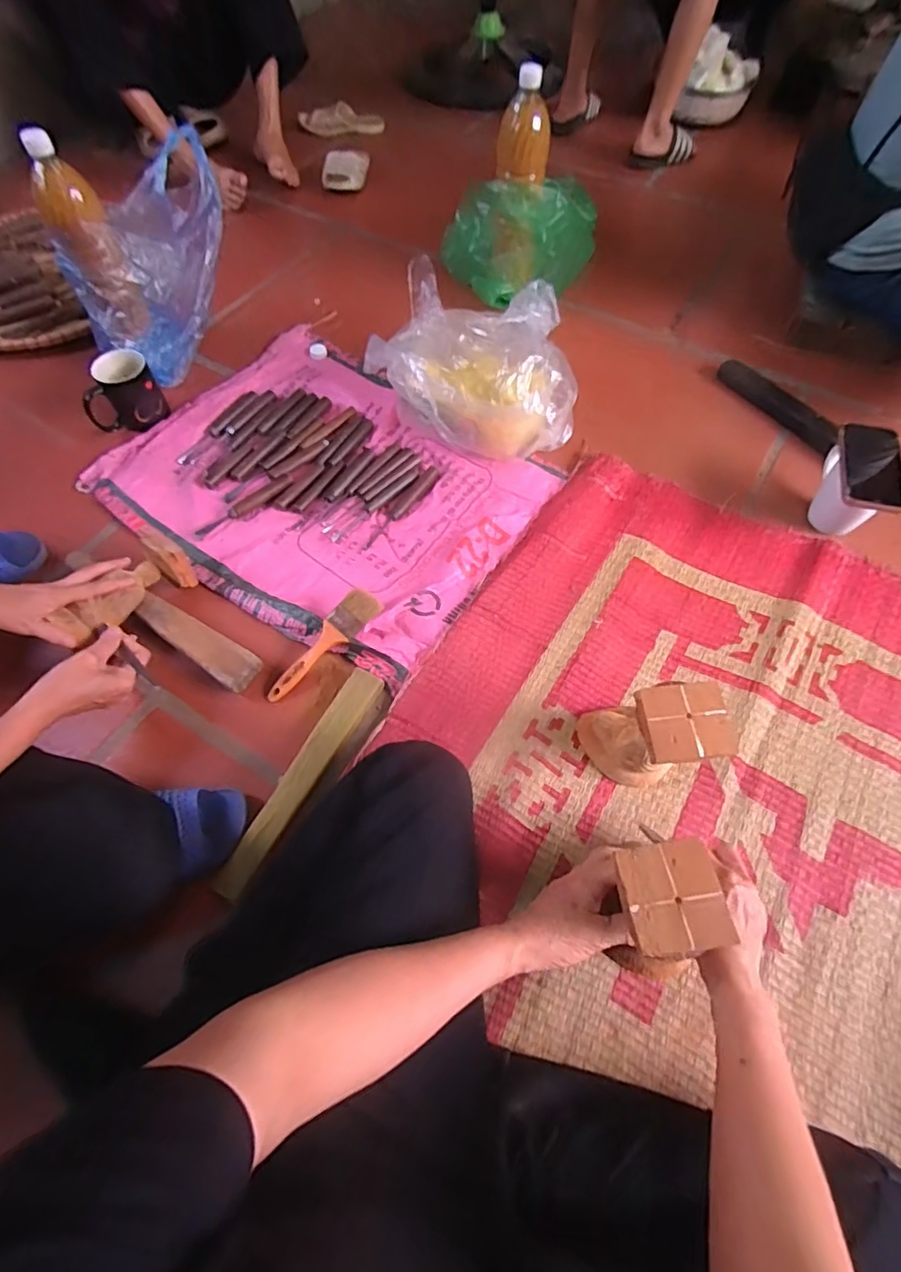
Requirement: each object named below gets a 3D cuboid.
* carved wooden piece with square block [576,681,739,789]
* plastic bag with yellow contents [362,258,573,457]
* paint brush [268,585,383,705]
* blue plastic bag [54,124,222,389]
[{"bbox_3d":[0.209,0.102,0.579,0.103,0.168,0.096,-11,62,-4],"label":"carved wooden piece with square block"},{"bbox_3d":[0.036,-0.397,0.830,0.285,0.207,0.191,-9,62,-3],"label":"plastic bag with yellow contents"},{"bbox_3d":[-0.164,0.012,0.706,0.045,0.010,0.180,45,82,-10],"label":"paint brush"},{"bbox_3d":[-0.478,-0.612,0.901,0.136,0.228,0.271,26,66,14],"label":"blue plastic bag"}]

